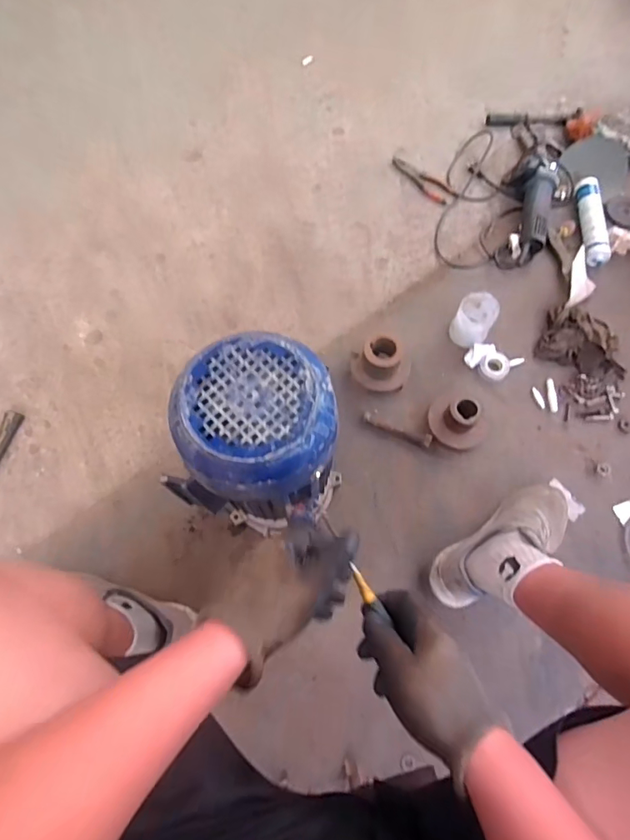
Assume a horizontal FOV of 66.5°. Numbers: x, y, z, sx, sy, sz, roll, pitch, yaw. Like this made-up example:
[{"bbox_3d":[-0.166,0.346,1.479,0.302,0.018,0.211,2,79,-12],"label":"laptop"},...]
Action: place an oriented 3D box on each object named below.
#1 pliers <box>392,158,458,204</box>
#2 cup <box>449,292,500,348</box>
[{"bbox_3d":[0.282,-0.639,1.273,0.070,0.010,0.203,-39,74,-13],"label":"pliers"},{"bbox_3d":[0.341,-0.209,1.043,0.082,0.093,0.100,23,71,9],"label":"cup"}]

